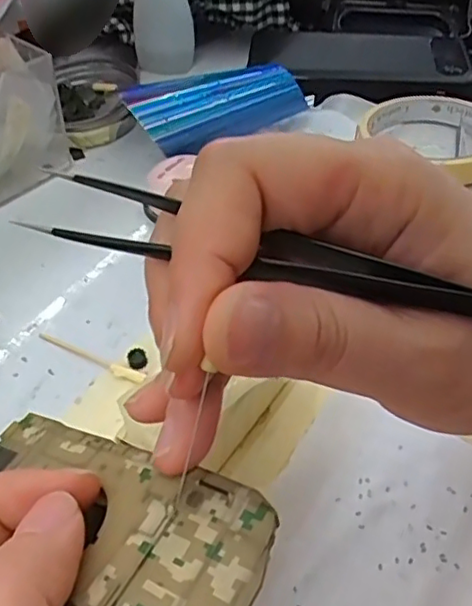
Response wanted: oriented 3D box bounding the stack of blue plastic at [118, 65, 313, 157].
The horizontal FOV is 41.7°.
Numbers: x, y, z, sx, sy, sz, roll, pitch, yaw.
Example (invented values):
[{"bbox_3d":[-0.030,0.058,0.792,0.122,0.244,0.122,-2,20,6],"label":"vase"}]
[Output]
[{"bbox_3d":[-0.012,-0.115,0.366,0.102,0.042,0.020,-9,5,3],"label":"stack of blue plastic"}]

